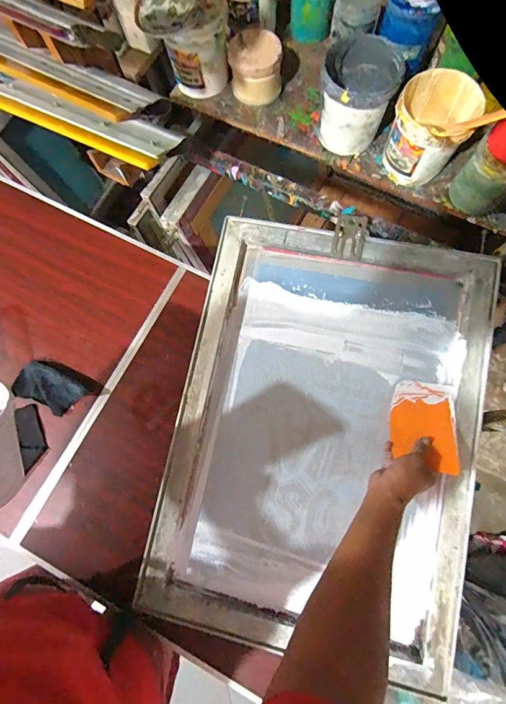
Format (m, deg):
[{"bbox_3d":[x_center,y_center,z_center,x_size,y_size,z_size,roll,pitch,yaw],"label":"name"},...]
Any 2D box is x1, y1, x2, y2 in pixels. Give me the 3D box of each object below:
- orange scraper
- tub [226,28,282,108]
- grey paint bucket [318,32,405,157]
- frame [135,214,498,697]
[{"bbox_3d":[0.267,0.112,0.548,0.093,0.008,0.136,5,60,16],"label":"orange scraper"},{"bbox_3d":[0.004,-0.536,0.658,0.092,0.078,0.088,0,77,1],"label":"tub"},{"bbox_3d":[0.180,-0.446,0.606,0.124,0.115,0.154,12,78,4],"label":"grey paint bucket"},{"bbox_3d":[0.114,0.122,0.572,0.473,0.083,0.650,13,78,4],"label":"frame"}]

